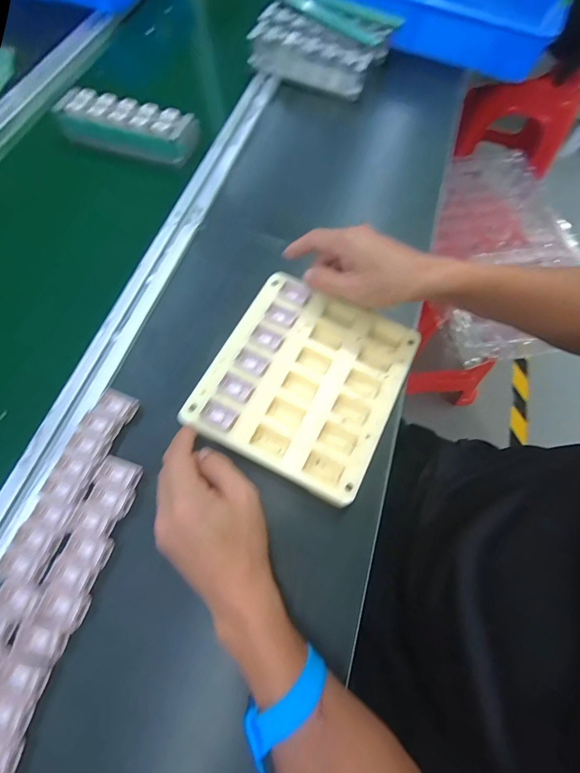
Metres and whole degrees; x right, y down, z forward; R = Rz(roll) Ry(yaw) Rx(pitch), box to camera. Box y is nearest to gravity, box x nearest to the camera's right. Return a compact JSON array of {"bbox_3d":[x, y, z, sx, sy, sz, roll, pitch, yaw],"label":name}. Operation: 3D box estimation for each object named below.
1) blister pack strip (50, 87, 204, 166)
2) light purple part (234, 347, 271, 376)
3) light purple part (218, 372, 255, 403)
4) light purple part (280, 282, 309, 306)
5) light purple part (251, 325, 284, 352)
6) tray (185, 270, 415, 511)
[{"bbox_3d":[-0.230,-0.371,0.535,0.191,0.048,0.064,17,66,6],"label":"blister pack strip"},{"bbox_3d":[-0.038,-0.025,0.375,0.031,0.004,0.020,29,68,11],"label":"light purple part"},{"bbox_3d":[-0.052,0.001,0.364,0.032,0.004,0.020,27,67,10],"label":"light purple part"},{"bbox_3d":[0.005,-0.103,0.409,0.029,0.004,0.022,30,68,11],"label":"light purple part"},{"bbox_3d":[-0.023,-0.051,0.387,0.031,0.004,0.021,27,67,10],"label":"light purple part"},{"bbox_3d":[0.015,-0.011,0.377,0.179,0.014,0.196,25,68,9],"label":"tray"}]

